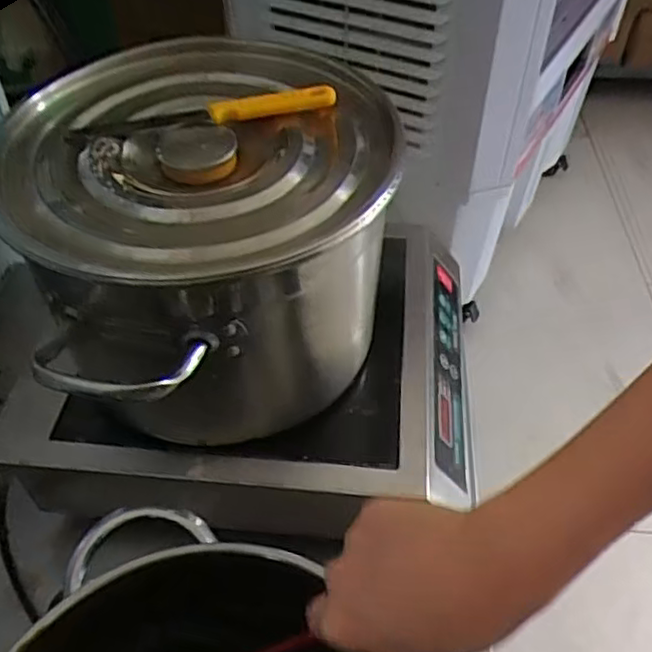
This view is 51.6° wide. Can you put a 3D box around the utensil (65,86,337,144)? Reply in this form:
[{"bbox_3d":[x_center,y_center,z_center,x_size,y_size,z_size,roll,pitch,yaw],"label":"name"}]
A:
[{"bbox_3d":[-0.098,-0.171,0.537,0.210,0.022,0.020,-7,47,-7],"label":"utensil"}]

